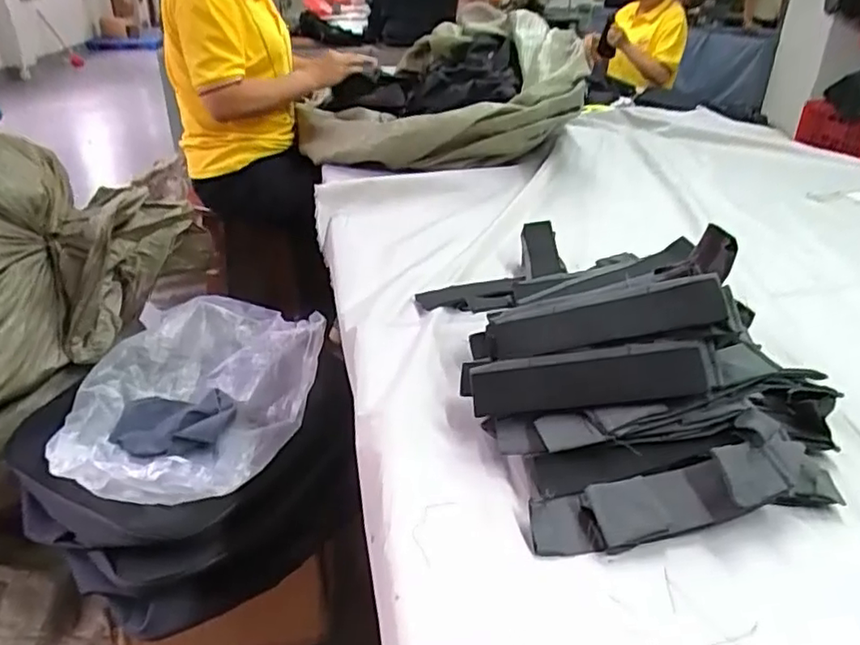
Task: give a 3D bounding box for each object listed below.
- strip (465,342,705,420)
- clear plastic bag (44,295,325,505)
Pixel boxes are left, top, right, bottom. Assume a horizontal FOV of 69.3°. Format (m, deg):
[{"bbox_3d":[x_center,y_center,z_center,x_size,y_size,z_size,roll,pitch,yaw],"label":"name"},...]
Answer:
[{"bbox_3d":[0.129,0.048,0.515,0.189,0.047,0.009,-8,-13,15],"label":"strip"},{"bbox_3d":[-0.362,0.104,0.955,0.327,0.116,0.392,11,30,18],"label":"clear plastic bag"}]

